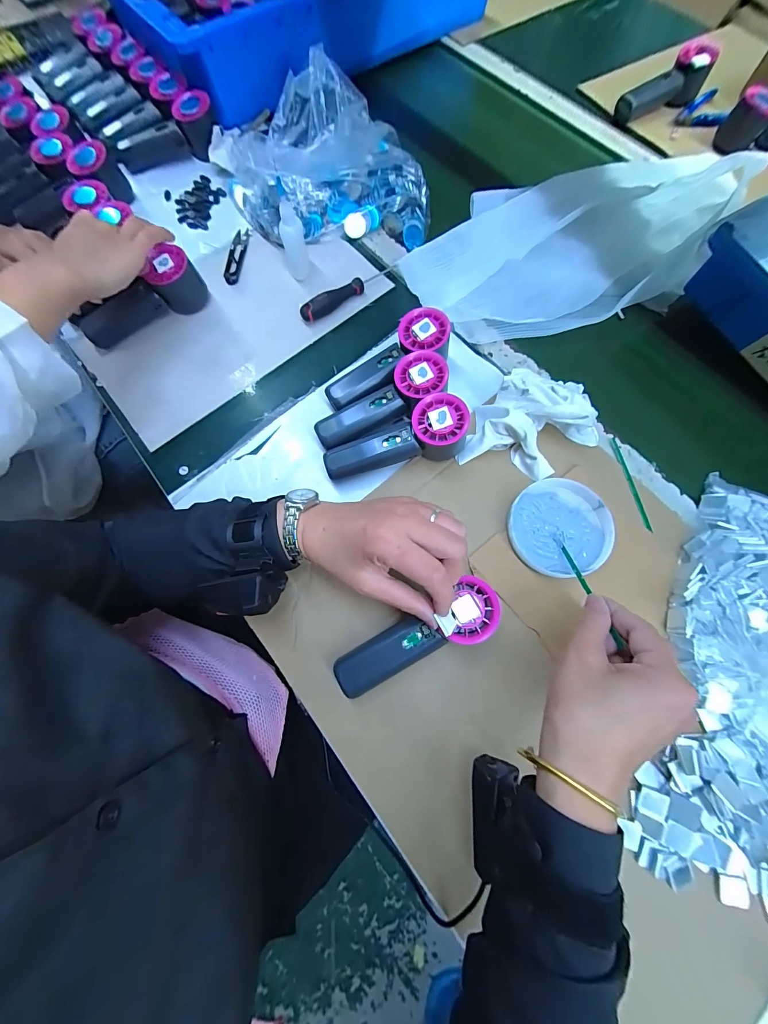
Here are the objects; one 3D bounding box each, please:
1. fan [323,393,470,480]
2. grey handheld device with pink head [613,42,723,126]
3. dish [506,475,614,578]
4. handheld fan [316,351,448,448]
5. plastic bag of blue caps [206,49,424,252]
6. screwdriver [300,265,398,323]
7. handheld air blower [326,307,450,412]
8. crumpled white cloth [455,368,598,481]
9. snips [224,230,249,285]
[{"bbox_3d":[0.013,-0.069,0.372,0.149,0.057,0.051,-23,75,-4],"label":"fan"},{"bbox_3d":[0.456,-0.691,0.566,0.151,0.062,0.066,-33,76,-7],"label":"grey handheld device with pink head"},{"bbox_3d":[0.180,0.016,0.360,0.100,0.019,0.096,-1,74,2],"label":"dish"},{"bbox_3d":[-0.004,-0.118,0.390,0.150,0.055,0.054,-23,75,-4],"label":"handheld fan"},{"bbox_3d":[-0.087,-0.482,0.473,0.268,0.091,0.250,-18,74,-3],"label":"plastic bag of blue caps"},{"bbox_3d":[-0.044,-0.289,0.452,0.141,0.023,0.016,-34,76,-7],"label":"screwdriver"},{"bbox_3d":[0.007,-0.166,0.402,0.155,0.056,0.050,-37,76,-8],"label":"handheld air blower"},{"bbox_3d":[0.164,-0.091,0.375,0.142,0.055,0.095,14,75,6],"label":"crumpled white cloth"},{"bbox_3d":[-0.205,-0.357,0.486,0.025,0.009,0.096,2,74,3],"label":"snips"}]

